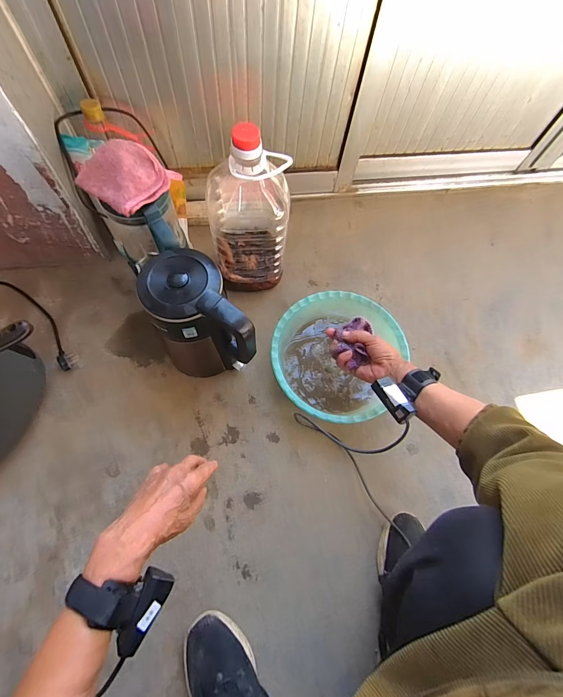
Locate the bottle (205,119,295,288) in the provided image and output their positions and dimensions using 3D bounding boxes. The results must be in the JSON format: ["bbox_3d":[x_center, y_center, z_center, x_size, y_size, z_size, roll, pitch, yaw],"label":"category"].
[{"bbox_3d":[-0.063,-0.262,0.655,0.155,0.346,0.138,1,68,-3],"label":"bottle"}]

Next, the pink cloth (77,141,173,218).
[{"bbox_3d":[-0.243,-0.276,0.516,0.110,0.041,0.118,36,69,14],"label":"pink cloth"}]

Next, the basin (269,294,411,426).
[{"bbox_3d":[0.105,0.017,0.691,0.241,0.089,0.265,1,68,-3],"label":"basin"}]

